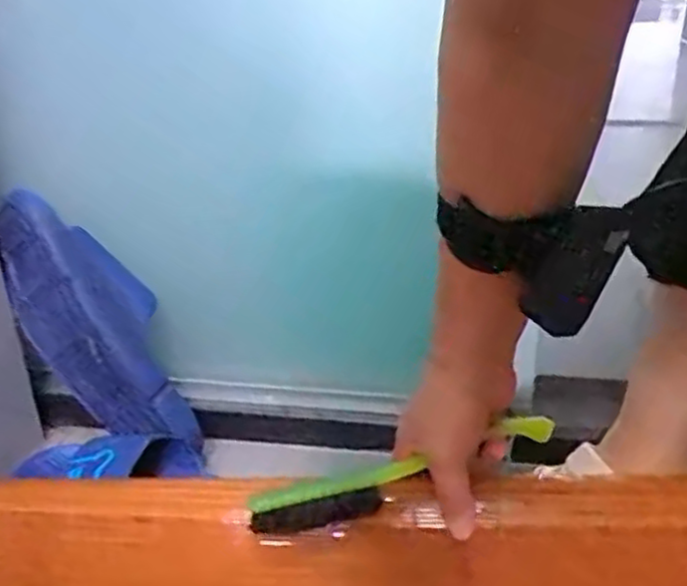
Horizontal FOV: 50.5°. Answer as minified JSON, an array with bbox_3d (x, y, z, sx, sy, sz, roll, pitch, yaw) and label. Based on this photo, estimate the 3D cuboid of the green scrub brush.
[{"bbox_3d":[0.039,0.114,0.477,0.205,0.031,0.028,-16,27,-11],"label":"green scrub brush"}]

